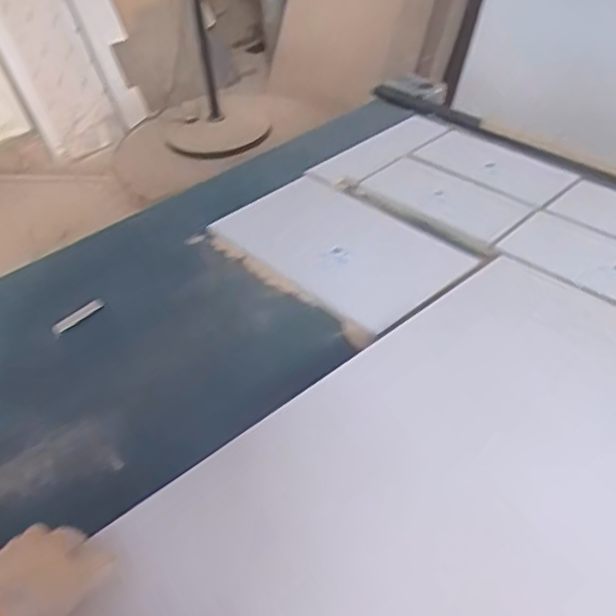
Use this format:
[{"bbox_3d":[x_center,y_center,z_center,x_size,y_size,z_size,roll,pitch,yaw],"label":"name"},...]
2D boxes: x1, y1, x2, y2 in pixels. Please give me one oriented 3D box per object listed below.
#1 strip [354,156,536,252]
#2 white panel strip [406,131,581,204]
[{"bbox_3d":[0.261,-0.210,1.270,0.161,0.022,0.319,-34,48,-27],"label":"strip"},{"bbox_3d":[0.388,-0.300,1.333,0.152,0.010,0.316,-36,49,-28],"label":"white panel strip"}]

